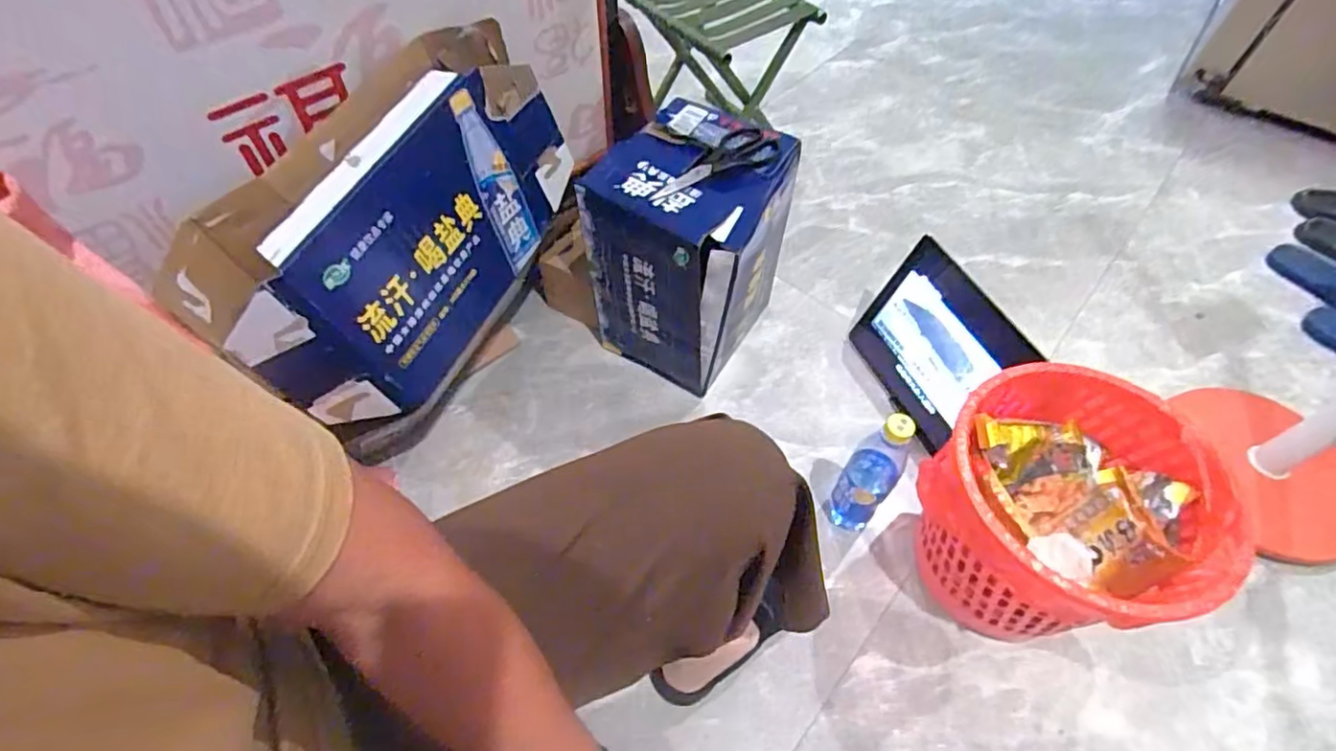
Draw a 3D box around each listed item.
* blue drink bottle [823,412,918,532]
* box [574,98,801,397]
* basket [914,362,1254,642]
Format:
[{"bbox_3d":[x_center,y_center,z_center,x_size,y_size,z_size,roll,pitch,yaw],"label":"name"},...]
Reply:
[{"bbox_3d":[0.259,0.122,0.792,0.058,0.237,0.076,31,58,18],"label":"blue drink bottle"},{"bbox_3d":[0.031,-0.177,0.945,0.226,0.334,0.239,27,59,17],"label":"box"},{"bbox_3d":[0.436,0.176,0.738,0.276,0.266,0.258,0,55,-1],"label":"basket"}]

